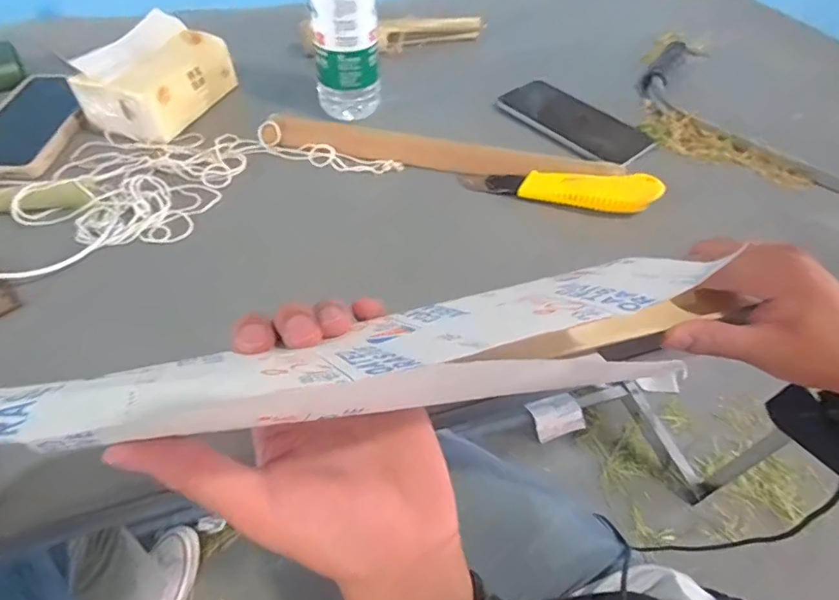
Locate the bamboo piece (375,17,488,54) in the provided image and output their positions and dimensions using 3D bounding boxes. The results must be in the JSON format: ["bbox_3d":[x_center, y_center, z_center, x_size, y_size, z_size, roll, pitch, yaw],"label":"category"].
[{"bbox_3d":[0.014,-0.339,0.636,0.136,0.033,0.020,-14,53,-14],"label":"bamboo piece"}]

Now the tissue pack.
[{"bbox_3d":[-0.261,-0.223,0.506,0.089,0.065,0.135,15,52,9],"label":"tissue pack"}]

